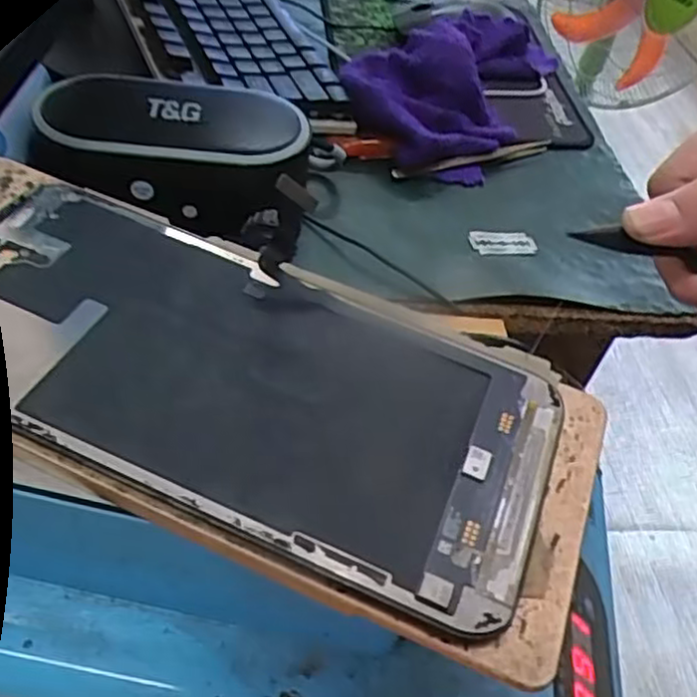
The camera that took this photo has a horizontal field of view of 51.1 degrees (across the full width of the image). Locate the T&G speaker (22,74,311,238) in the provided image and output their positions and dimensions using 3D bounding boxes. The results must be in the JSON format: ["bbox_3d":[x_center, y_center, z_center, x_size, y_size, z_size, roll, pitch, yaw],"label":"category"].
[{"bbox_3d":[-0.098,-0.113,0.417,0.144,0.053,0.078,2,48,-11],"label":"T&G speaker"}]

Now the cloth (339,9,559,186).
[{"bbox_3d":[0.084,-0.211,0.555,0.126,0.052,0.230,28,47,15],"label":"cloth"}]

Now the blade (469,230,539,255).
[{"bbox_3d":[0.095,-0.066,0.451,0.040,0.004,0.020,-3,54,-12],"label":"blade"}]

